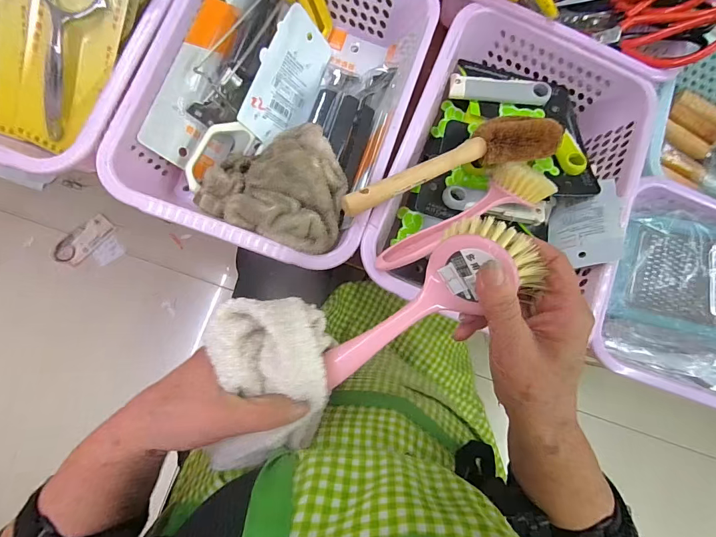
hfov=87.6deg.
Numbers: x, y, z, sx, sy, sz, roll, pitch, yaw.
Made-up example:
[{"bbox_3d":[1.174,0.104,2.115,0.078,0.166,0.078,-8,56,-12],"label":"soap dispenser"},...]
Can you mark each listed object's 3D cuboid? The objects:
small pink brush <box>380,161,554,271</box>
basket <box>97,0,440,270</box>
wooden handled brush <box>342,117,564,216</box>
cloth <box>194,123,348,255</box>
[{"bbox_3d":[0.106,-0.058,0.378,0.211,0.037,0.057,-27,87,-9],"label":"small pink brush"},{"bbox_3d":[-0.077,-0.187,0.400,0.255,0.103,0.345,20,81,-4],"label":"basket"},{"bbox_3d":[0.087,-0.106,0.356,0.219,0.037,0.050,-18,85,-9],"label":"wooden handled brush"},{"bbox_3d":[-0.073,-0.091,0.357,0.142,0.054,0.125,23,81,-3],"label":"cloth"}]

